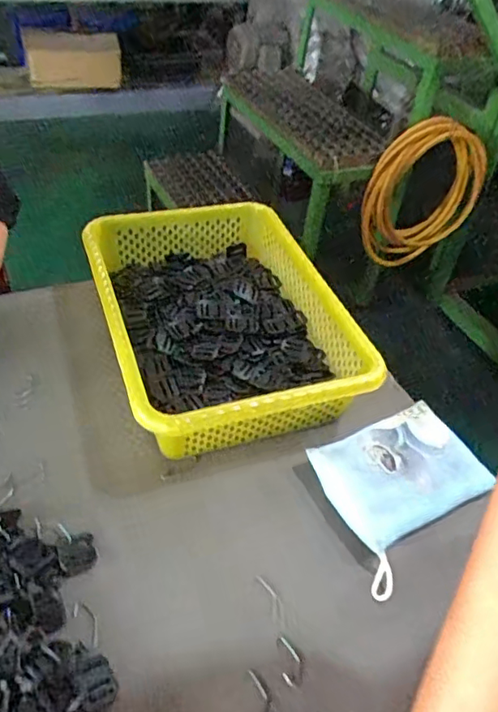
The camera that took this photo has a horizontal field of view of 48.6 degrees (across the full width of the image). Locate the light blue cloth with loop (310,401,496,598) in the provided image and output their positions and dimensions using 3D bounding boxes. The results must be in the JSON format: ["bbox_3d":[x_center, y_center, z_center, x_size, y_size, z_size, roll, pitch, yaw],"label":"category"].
[{"bbox_3d":[0.155,0.120,0.542,0.162,0.015,0.131,-22,54,-22],"label":"light blue cloth with loop"}]

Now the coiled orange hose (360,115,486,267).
[{"bbox_3d":[0.468,-0.429,1.480,0.375,0.387,0.063,-14,49,-21],"label":"coiled orange hose"}]

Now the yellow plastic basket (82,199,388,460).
[{"bbox_3d":[-0.034,-0.057,0.643,0.254,0.088,0.352,-11,47,-17],"label":"yellow plastic basket"}]

